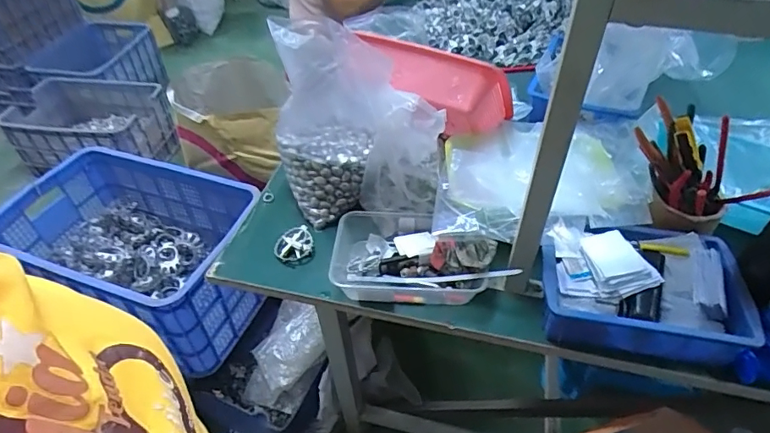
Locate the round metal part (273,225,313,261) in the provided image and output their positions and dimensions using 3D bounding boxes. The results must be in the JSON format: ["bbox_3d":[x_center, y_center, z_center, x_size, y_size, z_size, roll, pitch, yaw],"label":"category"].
[{"bbox_3d":[-0.146,0.043,0.774,0.060,0.018,0.057,-1,45,1],"label":"round metal part"}]

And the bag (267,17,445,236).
[{"bbox_3d":[-0.044,-0.140,0.770,0.251,0.254,0.207,-2,45,0],"label":"bag"}]

